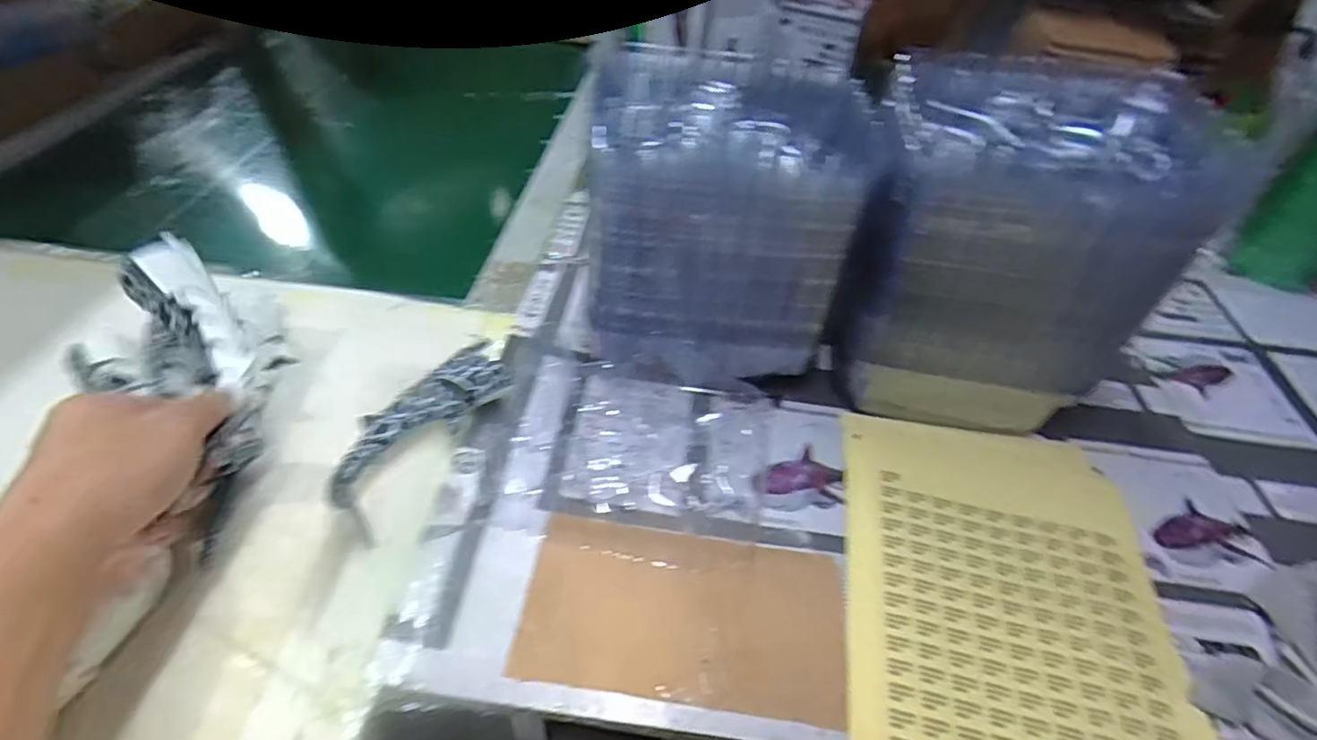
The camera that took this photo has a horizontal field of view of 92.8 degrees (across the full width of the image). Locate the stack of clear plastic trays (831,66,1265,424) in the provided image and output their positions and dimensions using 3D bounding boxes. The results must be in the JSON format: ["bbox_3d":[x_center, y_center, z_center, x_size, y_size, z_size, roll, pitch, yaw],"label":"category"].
[{"bbox_3d":[0.260,-0.097,0.510,0.215,0.236,0.181,7,47,1],"label":"stack of clear plastic trays"}]

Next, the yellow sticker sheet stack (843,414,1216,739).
[{"bbox_3d":[0.238,0.158,0.426,0.214,0.005,0.306,11,47,4],"label":"yellow sticker sheet stack"}]

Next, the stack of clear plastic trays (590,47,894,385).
[{"bbox_3d":[0.048,-0.121,0.514,0.209,0.230,0.173,4,47,-2],"label":"stack of clear plastic trays"}]

